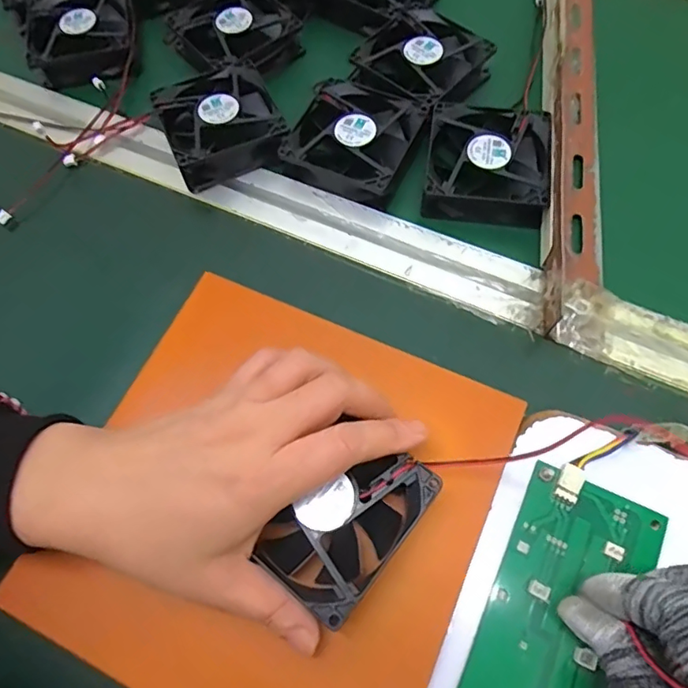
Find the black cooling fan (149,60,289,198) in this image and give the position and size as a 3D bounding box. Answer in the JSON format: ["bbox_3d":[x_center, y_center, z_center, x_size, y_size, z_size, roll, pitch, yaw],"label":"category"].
[{"bbox_3d":[-0.088,-0.159,0.382,0.077,0.035,0.082,-22,64,-10],"label":"black cooling fan"}]

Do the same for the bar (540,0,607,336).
[{"bbox_3d":[0.168,-0.186,0.386,0.048,0.026,0.384,8,62,5],"label":"bar"}]

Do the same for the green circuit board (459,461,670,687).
[{"bbox_3d":[0.099,0.129,0.242,0.064,0.007,0.135,23,71,10],"label":"green circuit board"}]

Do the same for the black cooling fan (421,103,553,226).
[{"bbox_3d":[0.098,-0.124,0.360,0.080,0.026,0.078,8,62,5],"label":"black cooling fan"}]

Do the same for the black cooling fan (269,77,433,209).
[{"bbox_3d":[0.007,-0.141,0.371,0.086,0.027,0.085,30,67,16],"label":"black cooling fan"}]

